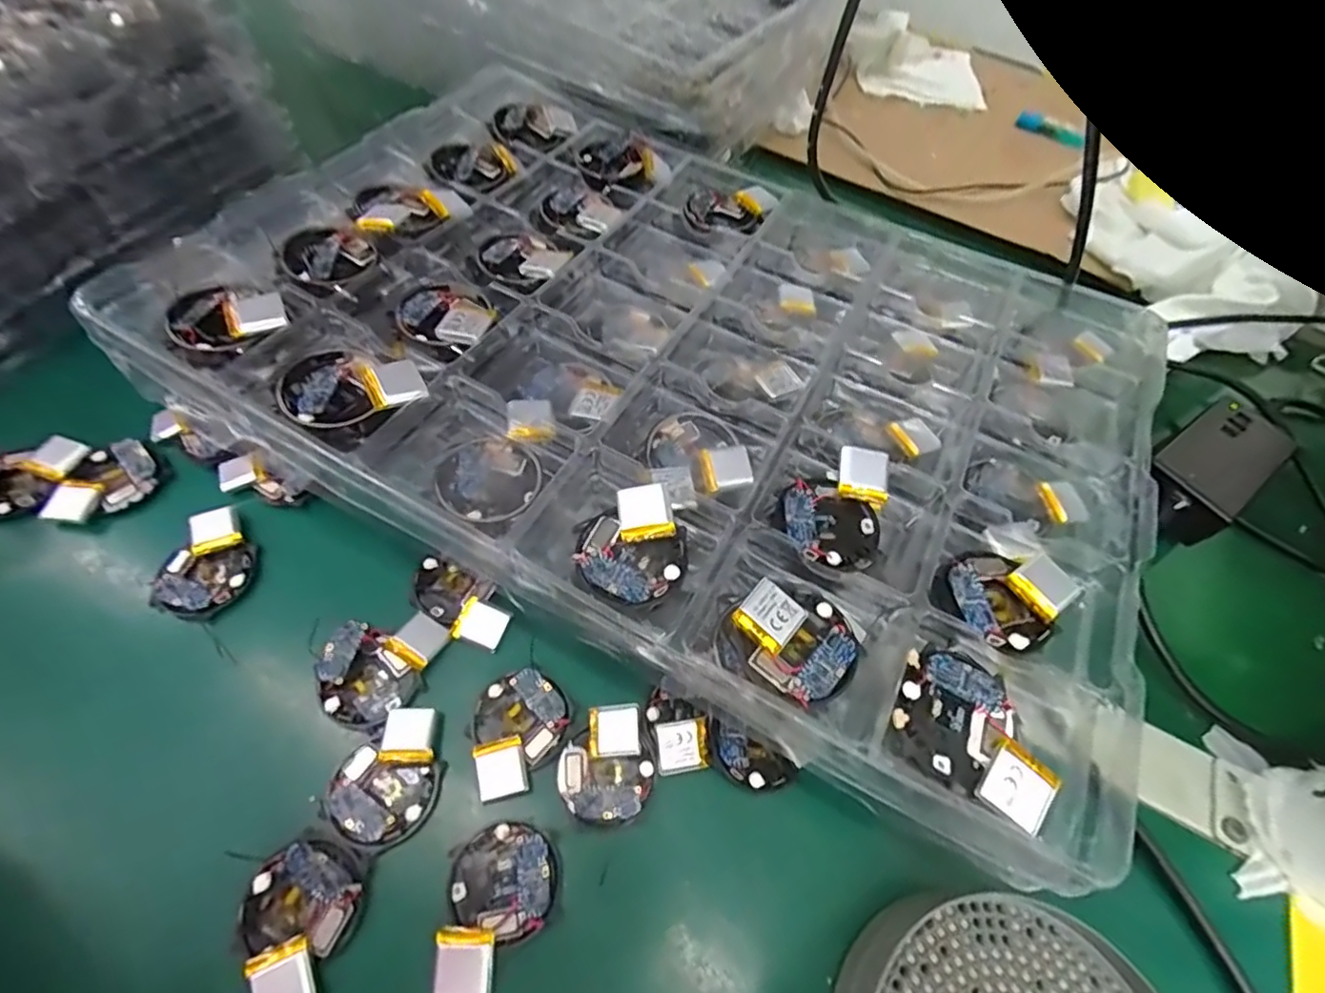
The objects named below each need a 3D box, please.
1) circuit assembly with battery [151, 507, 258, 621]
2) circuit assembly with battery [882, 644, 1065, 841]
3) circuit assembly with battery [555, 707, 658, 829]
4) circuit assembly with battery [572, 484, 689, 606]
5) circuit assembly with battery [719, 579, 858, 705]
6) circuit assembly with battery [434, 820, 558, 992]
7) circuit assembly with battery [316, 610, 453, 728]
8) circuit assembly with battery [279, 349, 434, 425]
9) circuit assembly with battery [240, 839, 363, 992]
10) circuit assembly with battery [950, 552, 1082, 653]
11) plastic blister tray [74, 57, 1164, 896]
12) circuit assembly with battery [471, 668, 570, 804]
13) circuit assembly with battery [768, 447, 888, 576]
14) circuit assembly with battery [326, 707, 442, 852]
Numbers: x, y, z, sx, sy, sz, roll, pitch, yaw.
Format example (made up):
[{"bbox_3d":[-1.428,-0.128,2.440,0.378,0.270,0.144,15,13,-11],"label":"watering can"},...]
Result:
[{"bbox_3d":[-0.228,0.034,0.296,0.043,0.013,0.055,-30,65,-23],"label":"circuit assembly with battery"},{"bbox_3d":[0.108,0.081,0.206,0.054,0.011,0.042,29,59,12],"label":"circuit assembly with battery"},{"bbox_3d":[-0.025,0.118,0.260,0.039,0.012,0.044,-11,59,-13],"label":"circuit assembly with battery"},{"bbox_3d":[-0.011,0.019,0.234,0.044,0.011,0.042,3,57,-5],"label":"circuit assembly with battery"},{"bbox_3d":[0.048,0.053,0.220,0.047,0.015,0.038,28,59,12],"label":"circuit assembly with battery"},{"bbox_3d":[-0.063,0.158,0.230,0.041,0.010,0.055,2,57,-5],"label":"circuit assembly with battery"},{"bbox_3d":[-0.130,0.076,0.272,0.040,0.015,0.052,22,58,8],"label":"circuit assembly with battery"},{"bbox_3d":[-0.136,-0.048,0.261,0.055,0.017,0.044,-21,62,-18],"label":"circuit assembly with battery"},{"bbox_3d":[-0.134,0.159,0.222,0.040,0.014,0.050,-25,63,-20],"label":"circuit assembly with battery"},{"bbox_3d":[0.137,0.038,0.235,0.048,0.008,0.038,-27,64,-21],"label":"circuit assembly with battery"},{"bbox_3d":[0.008,-0.081,0.311,0.476,0.053,0.323,27,58,11],"label":"plastic blister tray"},{"bbox_3d":[-0.062,0.103,0.263,0.041,0.008,0.049,-12,59,-13],"label":"circuit assembly with battery"},{"bbox_3d":[0.073,0.004,0.249,0.043,0.020,0.053,31,59,13],"label":"circuit assembly with battery"},{"bbox_3d":[-0.113,0.117,0.248,0.041,0.009,0.050,37,61,17],"label":"circuit assembly with battery"}]

